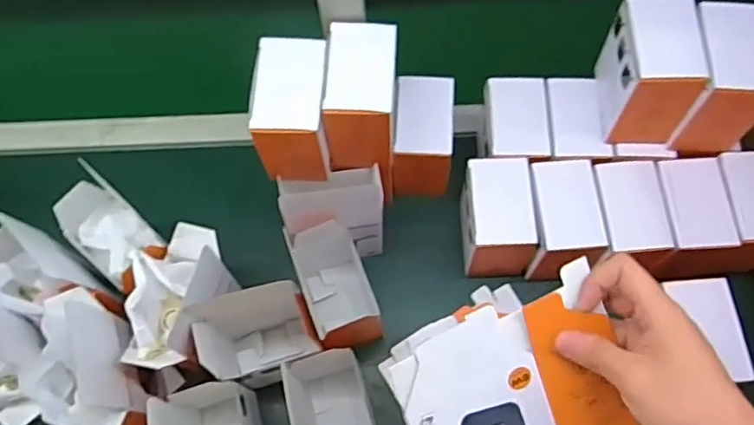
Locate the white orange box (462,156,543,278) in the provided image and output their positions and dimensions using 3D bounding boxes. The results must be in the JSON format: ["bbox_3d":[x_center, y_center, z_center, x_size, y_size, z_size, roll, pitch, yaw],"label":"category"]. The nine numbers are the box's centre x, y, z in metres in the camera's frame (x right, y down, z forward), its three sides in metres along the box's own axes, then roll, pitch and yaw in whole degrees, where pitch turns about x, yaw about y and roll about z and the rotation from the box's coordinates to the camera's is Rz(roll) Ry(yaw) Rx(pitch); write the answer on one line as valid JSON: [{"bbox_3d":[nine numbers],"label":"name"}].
[{"bbox_3d":[0.131,0.007,0.681,0.069,0.097,0.099,-1,67,3],"label":"white orange box"}]

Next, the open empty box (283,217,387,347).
[{"bbox_3d":[-0.045,0.083,0.653,0.067,0.125,0.101,-18,68,-5],"label":"open empty box"}]

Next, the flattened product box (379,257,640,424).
[{"bbox_3d":[0.107,0.159,0.441,0.151,0.019,0.224,-23,108,-6],"label":"flattened product box"}]

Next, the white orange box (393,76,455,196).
[{"bbox_3d":[0.054,-0.084,0.724,0.065,0.099,0.111,3,67,4],"label":"white orange box"}]

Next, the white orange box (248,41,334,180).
[{"bbox_3d":[-0.080,-0.096,0.603,0.066,0.093,0.104,-1,67,3],"label":"white orange box"}]

